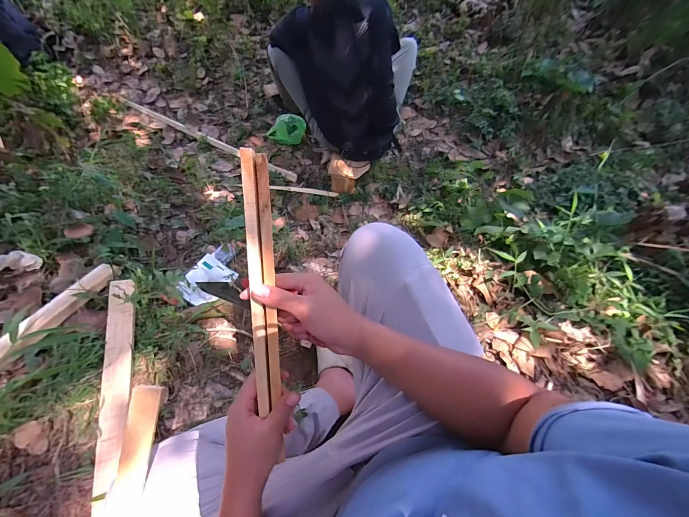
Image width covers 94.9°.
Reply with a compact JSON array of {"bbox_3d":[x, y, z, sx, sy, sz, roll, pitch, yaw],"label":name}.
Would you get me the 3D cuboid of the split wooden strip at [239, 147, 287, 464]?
[{"bbox_3d":[-0.097,0.039,0.373,0.031,0.009,0.316,-2,102,-4],"label":"split wooden strip"}]

